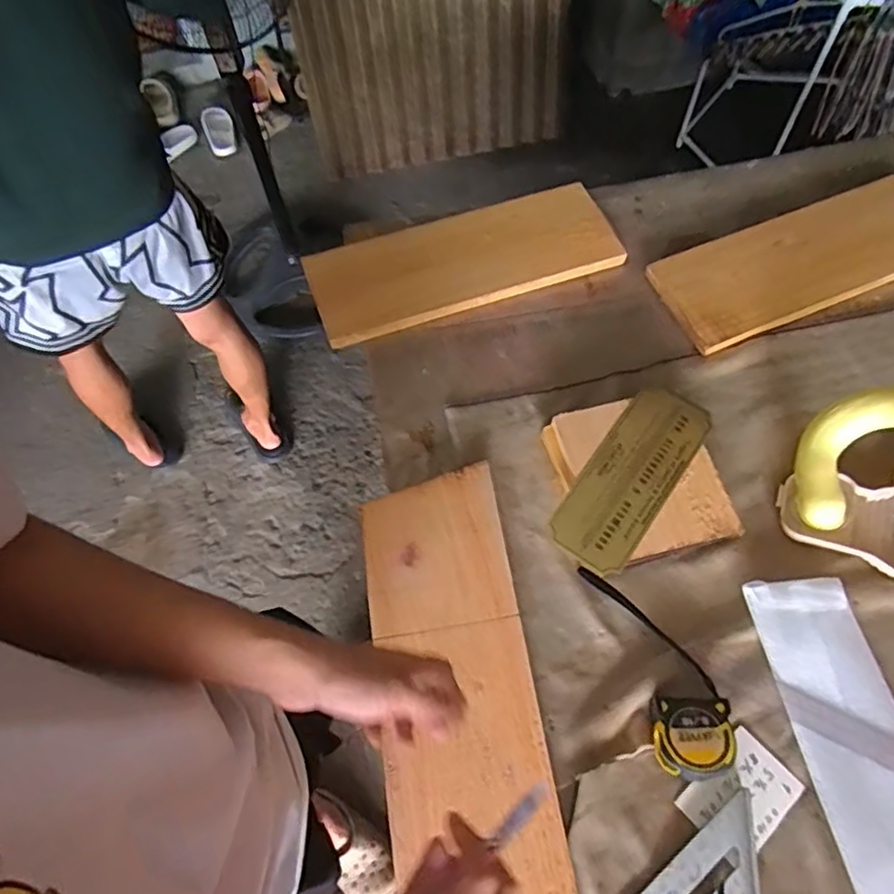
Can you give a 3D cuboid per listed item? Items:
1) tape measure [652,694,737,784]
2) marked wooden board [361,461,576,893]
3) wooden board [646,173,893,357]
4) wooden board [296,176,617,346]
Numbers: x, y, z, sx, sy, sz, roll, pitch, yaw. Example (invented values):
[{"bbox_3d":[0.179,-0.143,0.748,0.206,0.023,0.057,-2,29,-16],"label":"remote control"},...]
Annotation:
[{"bbox_3d":[0.220,0.257,0.565,0.063,0.035,0.071,5,64,4],"label":"tape measure"},{"bbox_3d":[0.008,0.221,0.601,0.154,0.020,0.407,-12,62,-4],"label":"marked wooden board"},{"bbox_3d":[0.480,-0.254,0.828,0.428,0.015,0.150,-23,65,-9],"label":"wooden board"},{"bbox_3d":[0.021,-0.255,0.847,0.406,0.028,0.148,-17,64,-7],"label":"wooden board"}]

